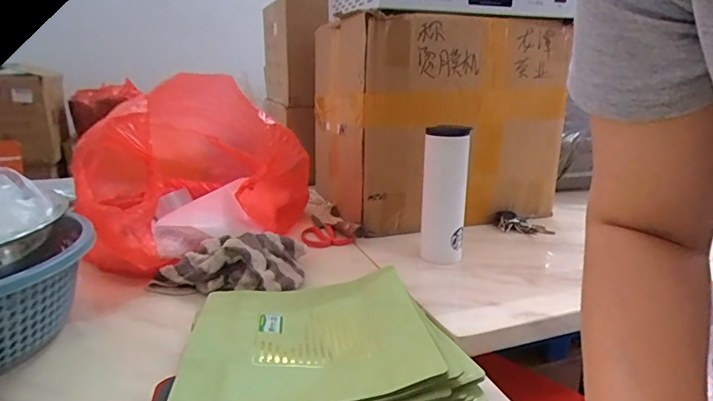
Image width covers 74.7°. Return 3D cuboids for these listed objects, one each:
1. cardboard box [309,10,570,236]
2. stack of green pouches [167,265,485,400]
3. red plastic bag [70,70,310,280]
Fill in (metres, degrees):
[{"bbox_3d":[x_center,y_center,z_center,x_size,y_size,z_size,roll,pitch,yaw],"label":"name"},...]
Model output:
[{"bbox_3d":[0.165,-0.173,1.018,0.452,0.391,0.324,-6,18,-19],"label":"cardboard box"},{"bbox_3d":[-0.036,0.156,0.487,0.267,0.058,0.243,-3,17,-10],"label":"stack of green pouches"},{"bbox_3d":[-0.304,-0.078,0.886,0.390,0.292,0.420,-10,19,-30],"label":"red plastic bag"}]

